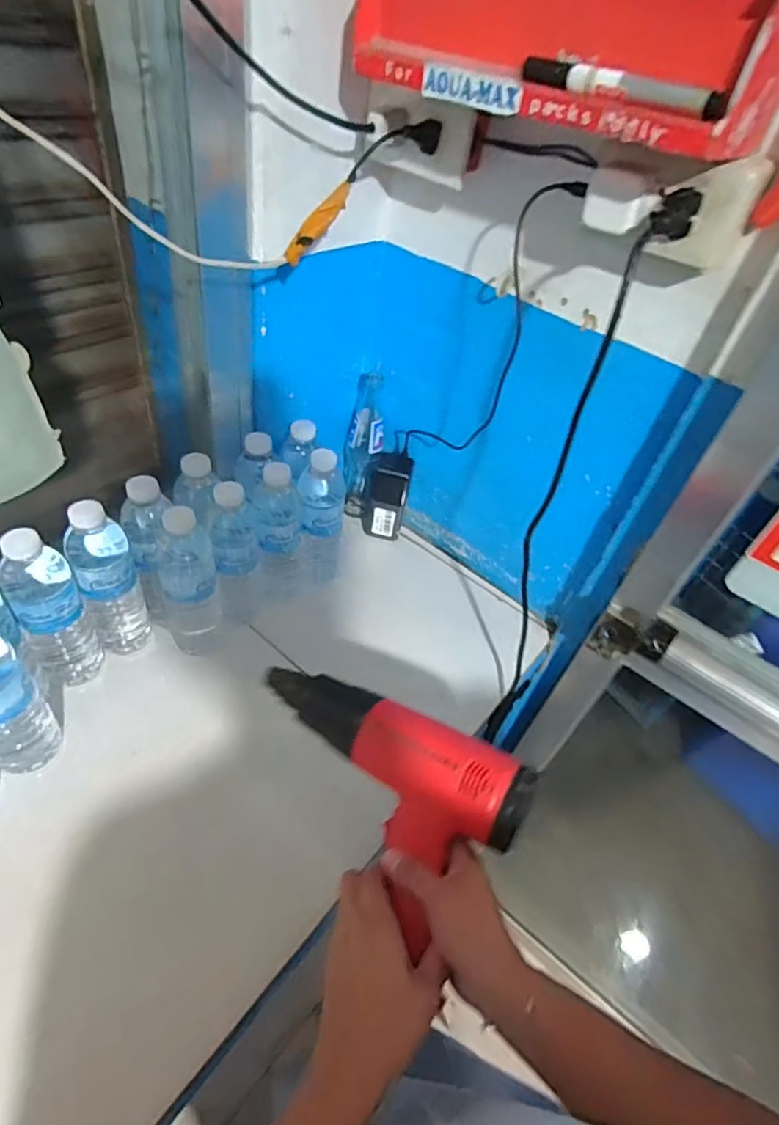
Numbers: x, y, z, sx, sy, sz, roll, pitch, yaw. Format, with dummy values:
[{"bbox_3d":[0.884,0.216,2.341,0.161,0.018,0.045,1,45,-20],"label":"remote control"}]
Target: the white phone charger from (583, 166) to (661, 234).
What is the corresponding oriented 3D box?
[{"bbox_3d":[0.190,-0.296,0.453,0.040,0.039,0.044,-24,47,-29],"label":"white phone charger"}]

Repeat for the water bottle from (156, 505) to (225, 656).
[{"bbox_3d":[-0.225,0.029,0.629,0.063,0.211,0.064,-15,43,-21],"label":"water bottle"}]

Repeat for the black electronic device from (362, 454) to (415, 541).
[{"bbox_3d":[-0.005,-0.096,0.850,0.071,0.137,0.043,2,40,-1],"label":"black electronic device"}]

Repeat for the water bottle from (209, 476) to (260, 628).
[{"bbox_3d":[-0.184,-0.004,0.674,0.053,0.216,0.061,-9,41,-14],"label":"water bottle"}]

